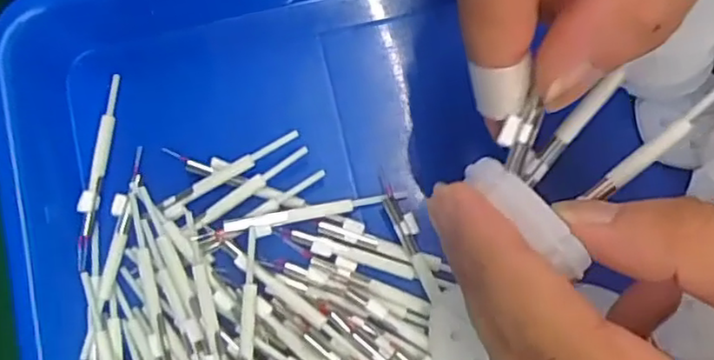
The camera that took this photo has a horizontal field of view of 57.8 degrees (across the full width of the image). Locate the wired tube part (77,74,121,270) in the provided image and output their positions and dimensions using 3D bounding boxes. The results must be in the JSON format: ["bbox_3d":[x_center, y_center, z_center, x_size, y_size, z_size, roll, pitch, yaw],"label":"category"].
[{"bbox_3d":[-0.098,-0.004,0.245,0.005,0.008,0.075,5,80,2],"label":"wired tube part"}]

